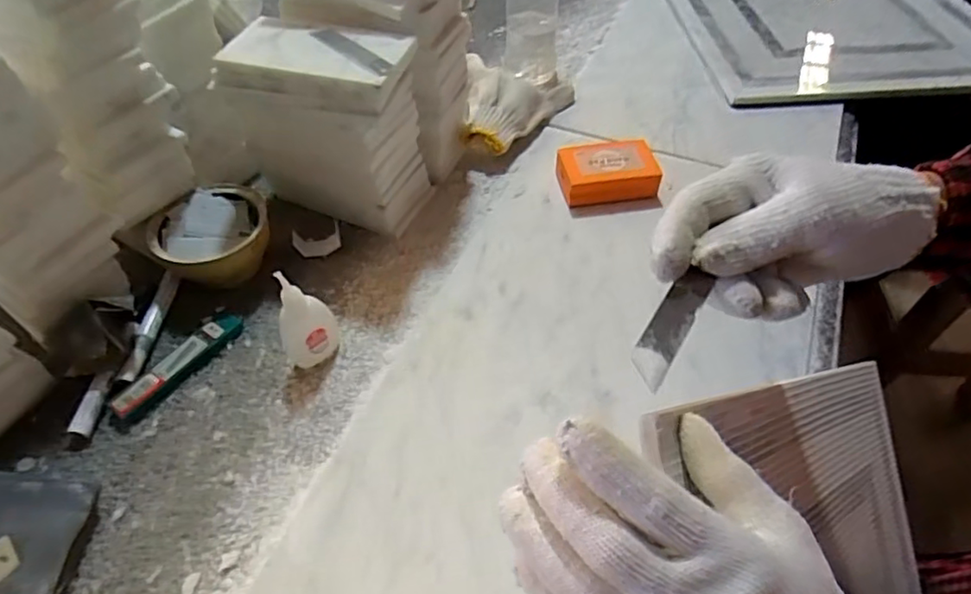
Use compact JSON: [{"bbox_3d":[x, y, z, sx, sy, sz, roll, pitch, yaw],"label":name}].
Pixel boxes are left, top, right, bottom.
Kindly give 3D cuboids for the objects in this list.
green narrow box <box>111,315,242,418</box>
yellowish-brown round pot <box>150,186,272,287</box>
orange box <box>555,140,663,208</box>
[{"bbox_3d":[-0.247,0.054,0.495,0.025,0.013,0.111,27,55,21],"label":"green narrow box"},{"bbox_3d":[-0.243,-0.050,0.552,0.098,0.052,0.096,-22,53,-18],"label":"yellowish-brown round pot"},{"bbox_3d":[0.123,-0.127,0.621,0.095,0.029,0.059,-6,50,-5],"label":"orange box"}]

